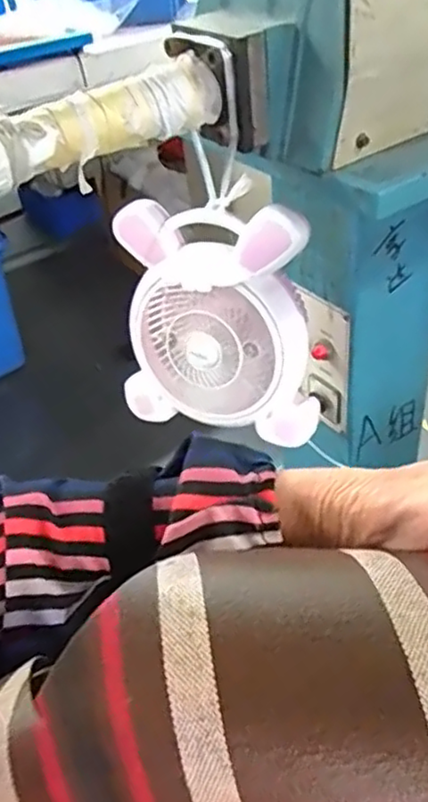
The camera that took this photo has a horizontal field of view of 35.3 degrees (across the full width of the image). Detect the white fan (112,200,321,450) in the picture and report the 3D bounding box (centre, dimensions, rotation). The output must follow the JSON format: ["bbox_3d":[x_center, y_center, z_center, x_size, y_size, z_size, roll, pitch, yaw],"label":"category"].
[{"bbox_3d":[0.007,-0.099,0.814,0.234,0.278,0.115,14,29,24],"label":"white fan"}]

